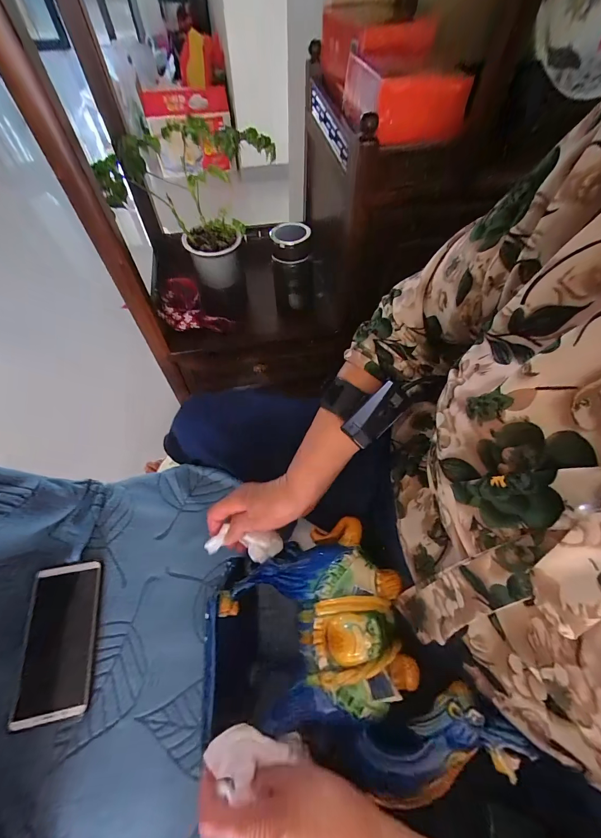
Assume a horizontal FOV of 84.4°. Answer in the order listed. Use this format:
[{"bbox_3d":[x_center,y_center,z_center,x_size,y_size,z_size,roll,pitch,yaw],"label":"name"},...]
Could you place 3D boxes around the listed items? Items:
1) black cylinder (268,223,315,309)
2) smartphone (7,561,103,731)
[{"bbox_3d":[-0.015,-0.300,0.678,0.082,0.174,0.072,-6,59,-4],"label":"black cylinder"},{"bbox_3d":[-0.275,0.250,0.382,0.068,0.008,0.152,-2,60,-17],"label":"smartphone"}]

